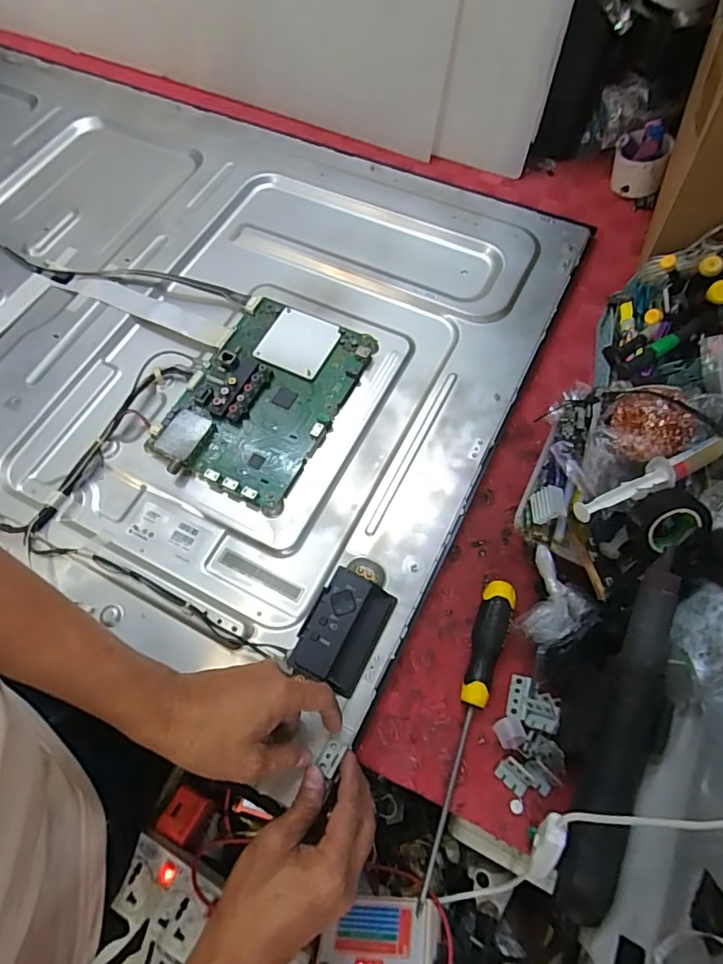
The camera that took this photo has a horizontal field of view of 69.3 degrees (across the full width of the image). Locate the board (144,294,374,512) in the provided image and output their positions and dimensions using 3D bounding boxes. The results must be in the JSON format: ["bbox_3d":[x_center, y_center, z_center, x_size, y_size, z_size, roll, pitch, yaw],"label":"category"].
[{"bbox_3d":[-0.102,-0.091,0.542,0.159,0.021,0.217,24,70,10],"label":"board"}]

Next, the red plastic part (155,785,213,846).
[{"bbox_3d":[-0.180,0.337,0.533,0.043,0.019,0.046,26,71,13],"label":"red plastic part"}]

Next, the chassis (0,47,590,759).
[{"bbox_3d":[-0.363,-0.264,0.624,1.127,0.033,0.638,23,70,10],"label":"chassis"}]

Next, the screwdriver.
[{"bbox_3d":[0.085,0.198,0.416,0.025,0.024,0.243,16,68,8],"label":"screwdriver"}]

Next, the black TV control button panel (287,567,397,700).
[{"bbox_3d":[-0.015,0.124,0.440,0.060,0.024,0.091,26,70,11],"label":"black TV control button panel"}]

